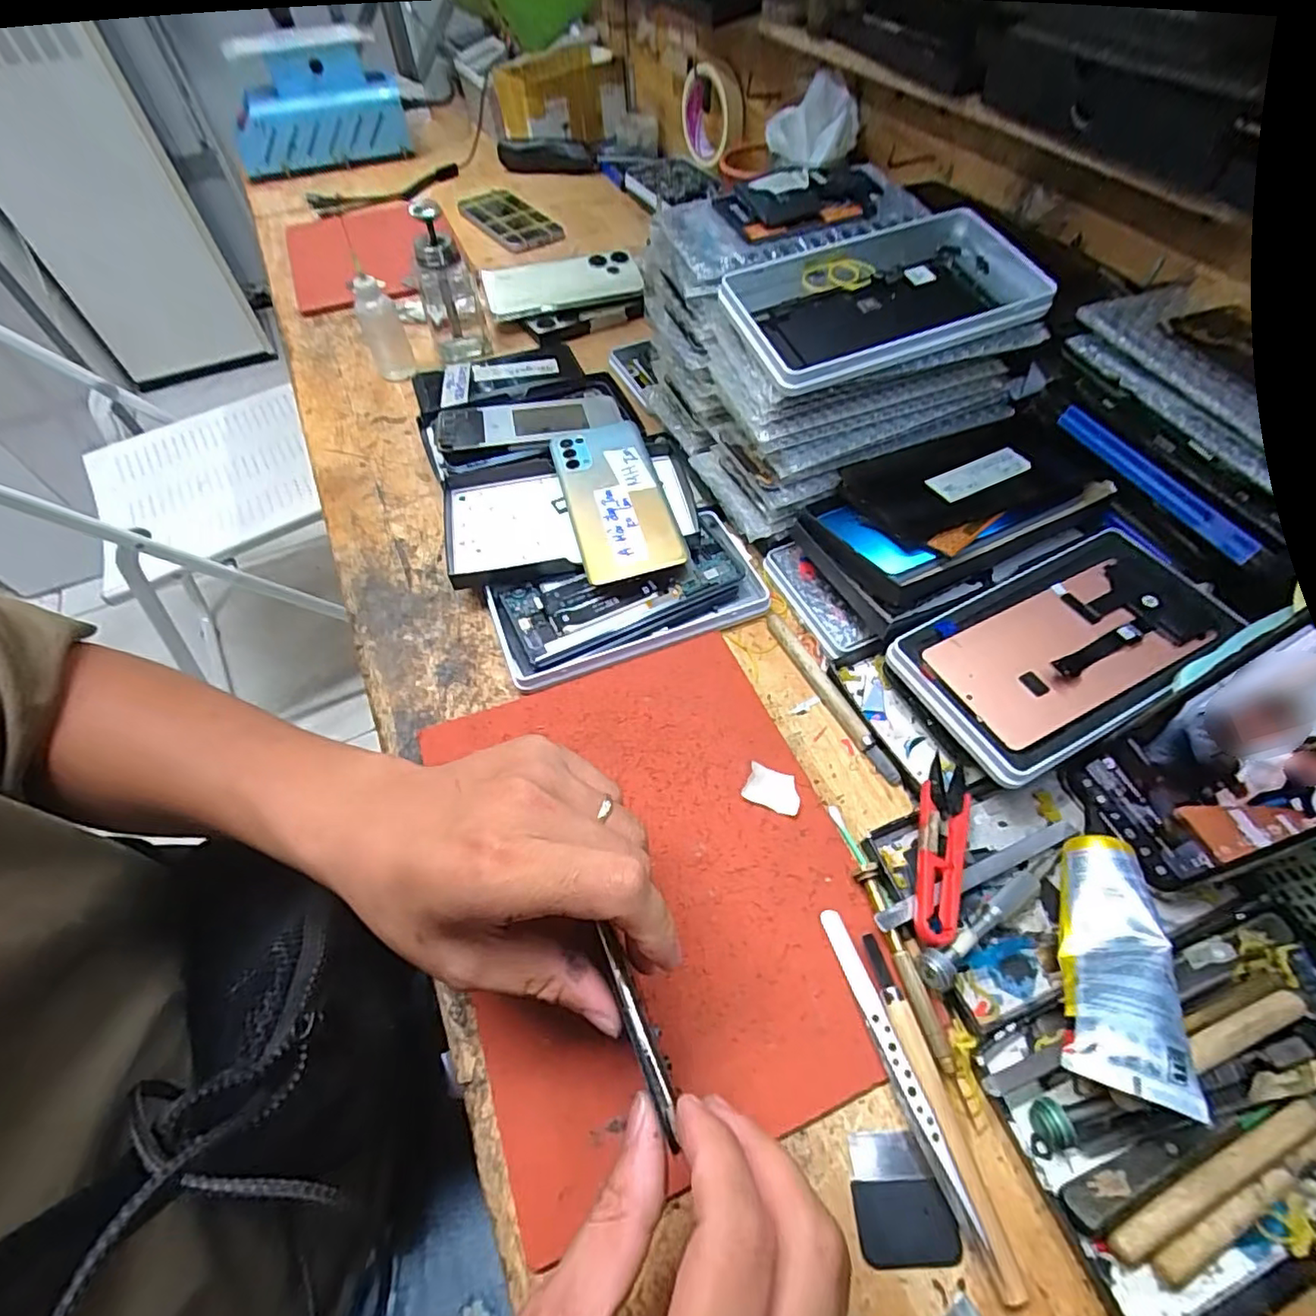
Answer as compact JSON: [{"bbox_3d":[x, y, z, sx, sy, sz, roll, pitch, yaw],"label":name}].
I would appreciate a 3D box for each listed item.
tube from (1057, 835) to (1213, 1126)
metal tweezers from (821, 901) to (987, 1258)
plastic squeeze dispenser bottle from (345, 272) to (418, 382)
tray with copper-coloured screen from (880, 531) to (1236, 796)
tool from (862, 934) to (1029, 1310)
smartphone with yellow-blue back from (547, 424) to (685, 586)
[{"bbox_3d":[0.201,0.130,0.268,0.040,0.022,0.111,-4,34,30],"label":"tube"},{"bbox_3d":[0.104,0.175,0.268,0.010,0.016,0.123,-15,56,-8],"label":"metal tweezers"},{"bbox_3d":[-0.264,-0.316,0.576,0.037,0.088,0.045,-22,59,-12],"label":"plastic squeeze dispenser bottle"},{"bbox_3d":[0.242,-0.007,0.357,0.189,0.024,0.104,-26,60,-11],"label":"tray with copper-coloured screen"},{"bbox_3d":[0.119,0.188,0.259,0.014,0.015,0.130,-13,56,-7],"label":"tool"},{"bbox_3d":[-0.033,-0.118,0.448,0.069,0.008,0.147,-15,63,-4],"label":"smartphone with yellow-blue back"}]

